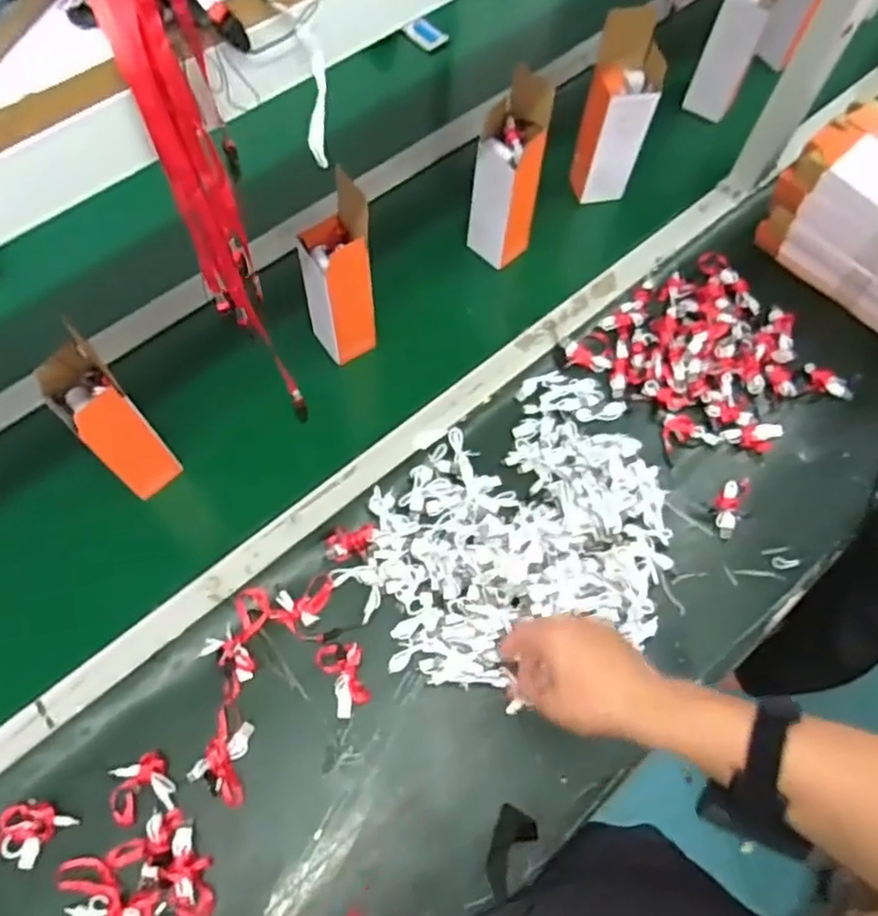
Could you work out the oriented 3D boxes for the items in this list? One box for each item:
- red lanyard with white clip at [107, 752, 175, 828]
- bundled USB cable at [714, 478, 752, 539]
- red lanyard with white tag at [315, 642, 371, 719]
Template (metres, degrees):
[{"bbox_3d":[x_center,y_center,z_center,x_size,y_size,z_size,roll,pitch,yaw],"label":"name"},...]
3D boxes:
[{"bbox_3d":[-0.285,0.314,0.658,0.060,0.010,0.054,-18,68,-9],"label":"red lanyard with white clip"},{"bbox_3d":[0.335,0.053,0.799,0.031,0.020,0.078,26,68,10],"label":"bundled USB cable"},{"bbox_3d":[-0.096,0.223,0.708,0.044,0.010,0.073,-20,68,-10],"label":"red lanyard with white tag"}]

